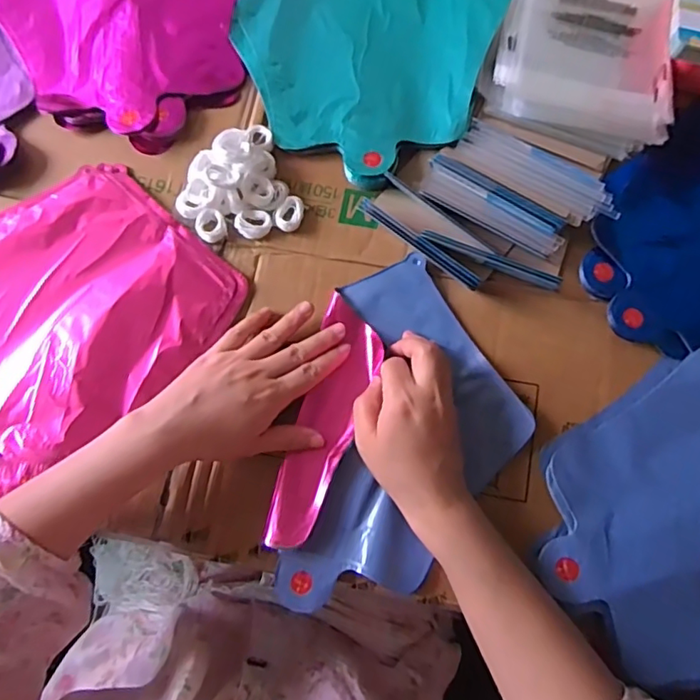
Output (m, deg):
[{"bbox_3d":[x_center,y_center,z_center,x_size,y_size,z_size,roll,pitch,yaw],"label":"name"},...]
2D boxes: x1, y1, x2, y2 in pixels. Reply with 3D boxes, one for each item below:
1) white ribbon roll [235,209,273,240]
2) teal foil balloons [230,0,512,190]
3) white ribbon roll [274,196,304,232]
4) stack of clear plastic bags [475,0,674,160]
[{"bbox_3d":[-0.079,-0.103,0.458,0.030,0.010,0.022,-12,76,-3],"label":"white ribbon roll"},{"bbox_3d":[0.015,-0.271,0.496,0.226,0.021,0.229,38,79,9],"label":"teal foil balloons"},{"bbox_3d":[-0.049,-0.112,0.461,0.019,0.009,0.031,19,77,5],"label":"white ribbon roll"},{"bbox_3d":[0.201,-0.280,0.490,0.151,0.029,0.212,11,76,3],"label":"stack of clear plastic bags"}]

